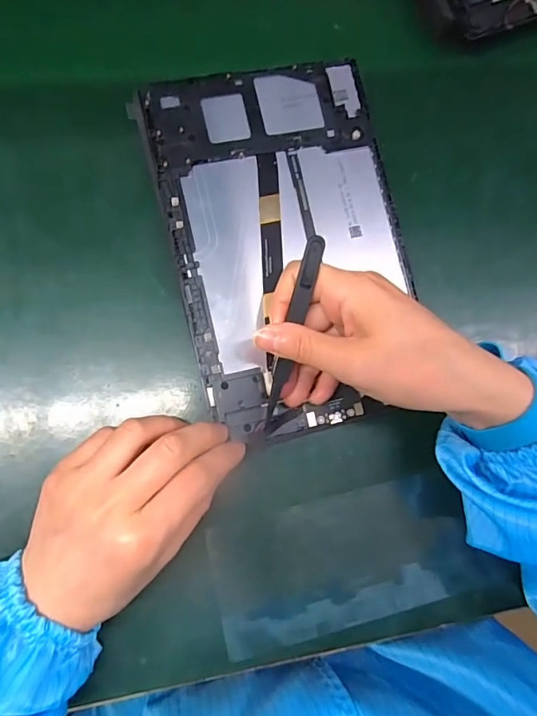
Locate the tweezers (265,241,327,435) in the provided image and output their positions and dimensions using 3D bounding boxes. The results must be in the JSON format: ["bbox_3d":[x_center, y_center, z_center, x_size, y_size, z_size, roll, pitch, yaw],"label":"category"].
[{"bbox_3d":[0.012,-0.010,0.258,0.010,0.012,0.118,12,108,-6],"label":"tweezers"}]

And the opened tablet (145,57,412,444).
[{"bbox_3d":[0.016,-0.076,0.296,0.152,0.014,0.240,-14,88,-8],"label":"opened tablet"}]

